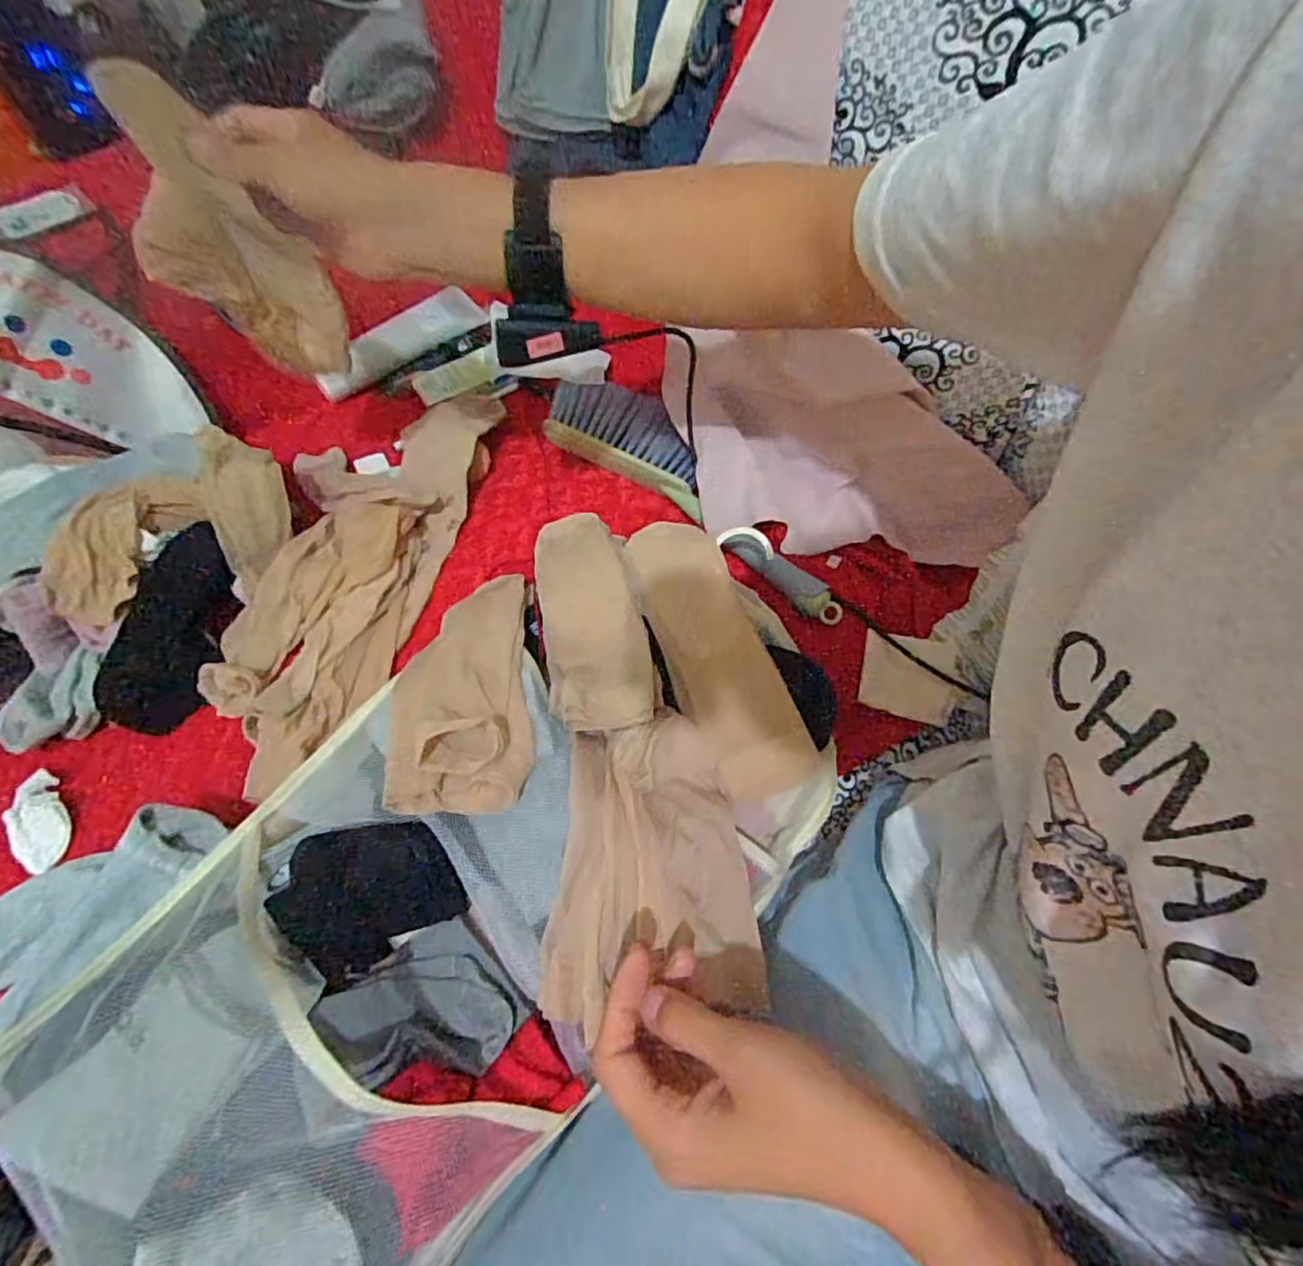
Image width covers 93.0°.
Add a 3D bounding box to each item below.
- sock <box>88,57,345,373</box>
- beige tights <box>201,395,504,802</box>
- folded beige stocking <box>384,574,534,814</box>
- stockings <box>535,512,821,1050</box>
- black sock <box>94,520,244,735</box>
[{"bbox_3d":[-0.281,-0.255,0.416,0.082,0.186,0.046,-8,58,12],"label":"sock"},{"bbox_3d":[-0.295,-0.083,0.600,0.179,0.044,0.442,7,59,8],"label":"beige tights"},{"bbox_3d":[-0.145,0.022,0.463,0.098,0.052,0.225,-10,58,-3],"label":"folded beige stocking"},{"bbox_3d":[0.015,0.061,0.472,0.189,0.057,0.376,-7,58,-1],"label":"stockings"},{"bbox_3d":[-0.414,-0.008,0.538,0.014,0.073,0.180,-2,73,44],"label":"black sock"}]

